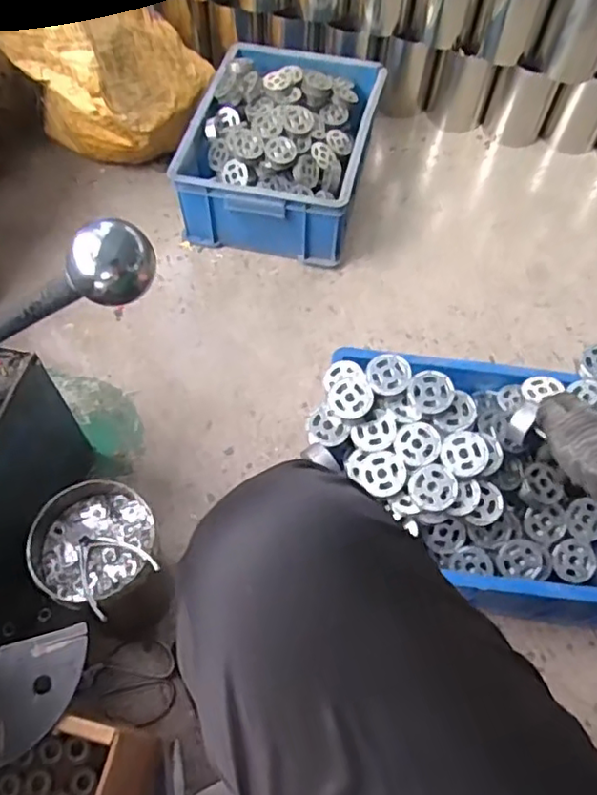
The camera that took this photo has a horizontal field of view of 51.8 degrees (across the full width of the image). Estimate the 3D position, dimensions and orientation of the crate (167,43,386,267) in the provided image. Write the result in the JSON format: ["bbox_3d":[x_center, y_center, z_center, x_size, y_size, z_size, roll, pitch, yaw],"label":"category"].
[{"bbox_3d":[-0.028,-0.468,1.141,0.297,0.163,0.416,13,60,5],"label":"crate"}]

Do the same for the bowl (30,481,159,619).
[{"bbox_3d":[-0.214,0.151,0.645,0.121,0.045,0.128,1,60,-2],"label":"bowl"}]

